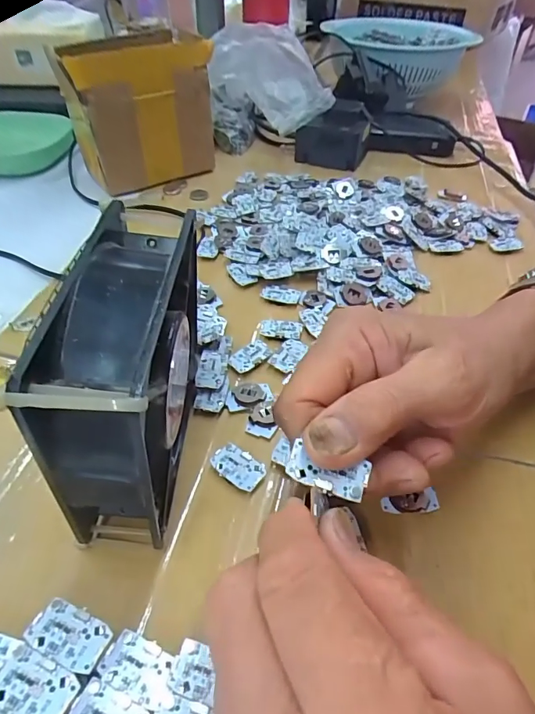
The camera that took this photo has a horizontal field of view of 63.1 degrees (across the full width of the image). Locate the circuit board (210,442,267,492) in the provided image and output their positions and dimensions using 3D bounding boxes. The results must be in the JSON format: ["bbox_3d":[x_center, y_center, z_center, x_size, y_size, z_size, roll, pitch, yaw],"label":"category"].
[{"bbox_3d":[-0.016,0.060,0.239,0.029,0.006,0.018,31,52,24],"label":"circuit board"}]

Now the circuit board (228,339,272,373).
[{"bbox_3d":[-0.012,-0.002,0.294,0.030,0.004,0.018,-31,55,-29],"label":"circuit board"}]

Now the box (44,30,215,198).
[{"bbox_3d":[-0.130,-0.246,0.444,0.130,0.122,0.075,-25,52,-25],"label":"box"}]

